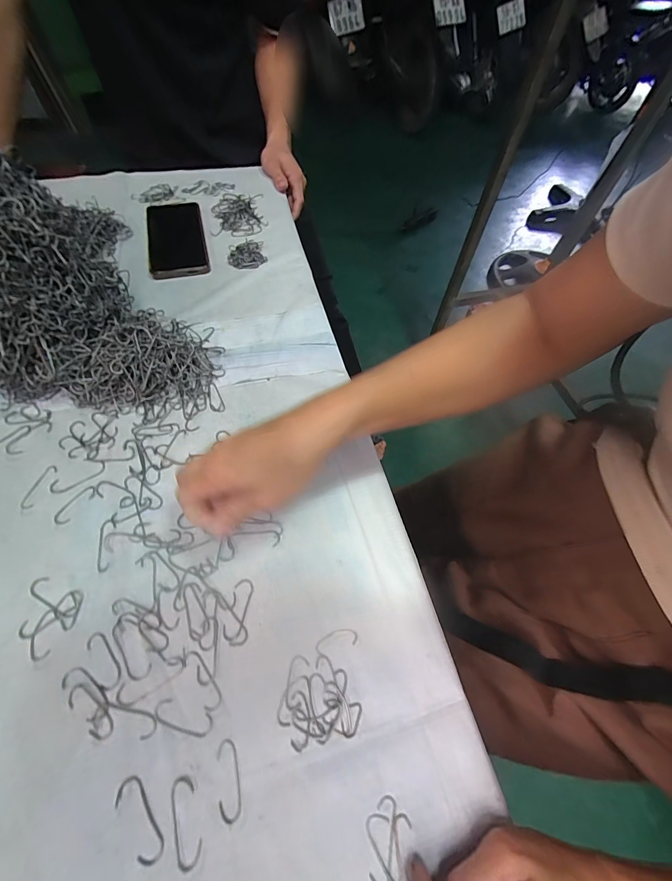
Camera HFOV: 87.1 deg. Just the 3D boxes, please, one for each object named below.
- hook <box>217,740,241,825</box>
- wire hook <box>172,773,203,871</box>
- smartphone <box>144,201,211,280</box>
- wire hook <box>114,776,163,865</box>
[{"bbox_3d":[-0.069,0.220,0.228,0.013,0.004,0.041,-9,60,-9],"label":"hook"},{"bbox_3d":[-0.093,0.234,0.217,0.016,0.004,0.043,-18,62,-14],"label":"wire hook"},{"bbox_3d":[-0.237,-0.298,0.518,0.084,0.012,0.179,-14,61,-11],"label":"smartphone"},{"bbox_3d":[-0.120,0.232,0.217,0.017,0.004,0.044,-36,67,-22],"label":"wire hook"}]

